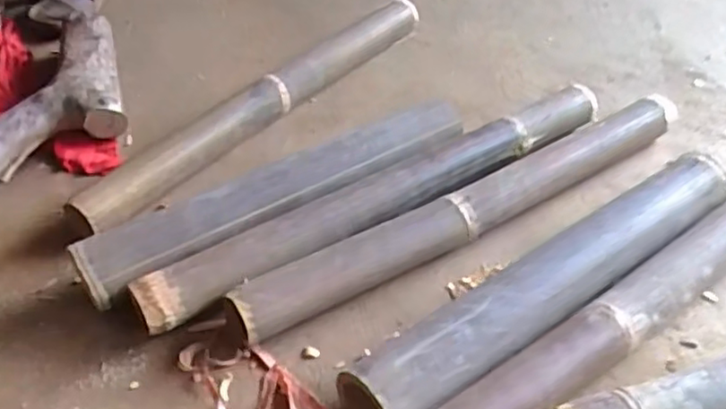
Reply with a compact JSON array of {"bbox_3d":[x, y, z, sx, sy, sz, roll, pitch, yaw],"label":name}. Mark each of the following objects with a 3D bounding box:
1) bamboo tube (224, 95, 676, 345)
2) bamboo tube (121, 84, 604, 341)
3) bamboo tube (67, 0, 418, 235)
[{"bbox_3d":[0.143,-0.002,0.791,0.631,0.070,0.065,-21,46,-24],"label":"bamboo tube"},{"bbox_3d":[0.055,-0.018,0.793,0.567,0.058,0.063,-22,46,-24],"label":"bamboo tube"},{"bbox_3d":[-0.123,-0.143,0.913,0.048,0.053,0.593,31,49,29],"label":"bamboo tube"}]

